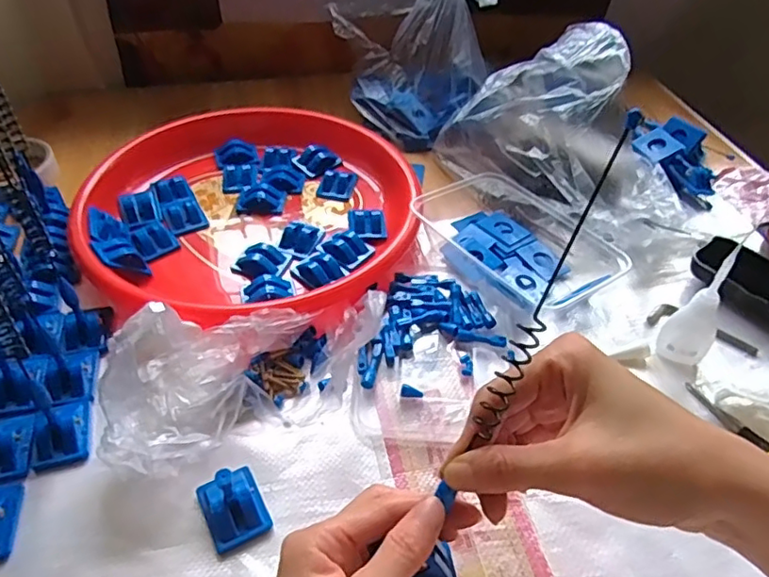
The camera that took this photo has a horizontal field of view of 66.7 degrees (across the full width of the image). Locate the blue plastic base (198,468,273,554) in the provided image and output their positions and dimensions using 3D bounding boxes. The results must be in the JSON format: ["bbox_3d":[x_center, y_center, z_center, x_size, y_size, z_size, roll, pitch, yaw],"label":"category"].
[{"bbox_3d":[-0.090,0.127,0.346,0.034,0.021,0.042,-20,48,-21],"label":"blue plastic base"}]

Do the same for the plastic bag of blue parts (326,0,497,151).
[{"bbox_3d":[0.031,-0.260,0.636,0.170,0.149,0.140,-2,44,-4],"label":"plastic bag of blue parts"}]

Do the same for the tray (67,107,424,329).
[{"bbox_3d":[-0.116,-0.074,0.531,0.281,0.053,0.281,1,44,-1],"label":"tray"}]

